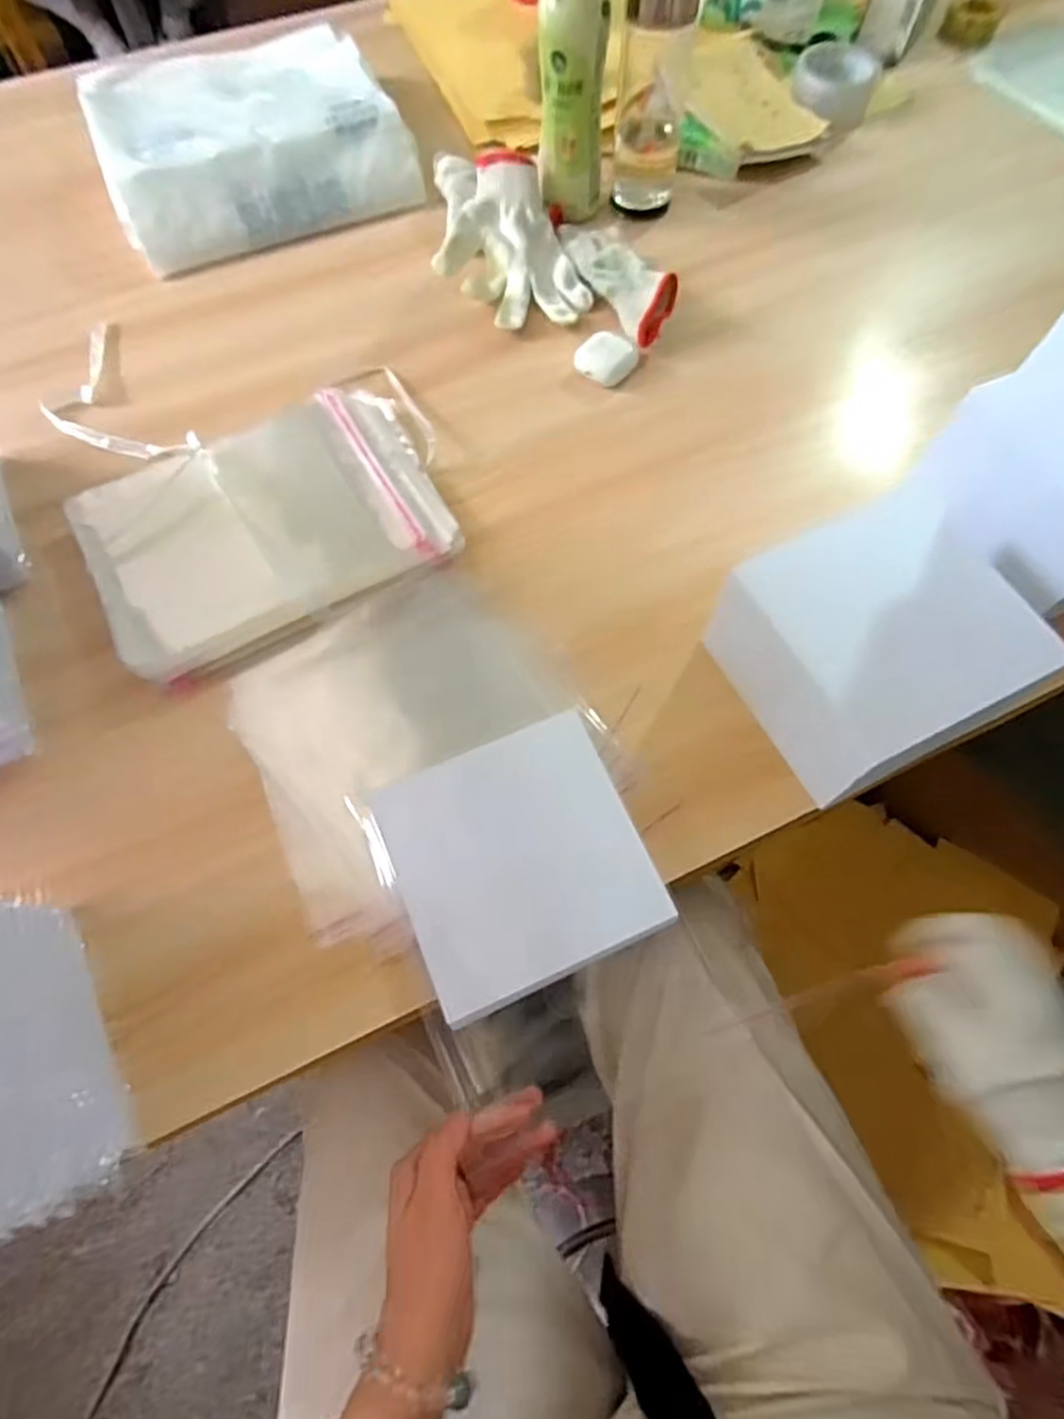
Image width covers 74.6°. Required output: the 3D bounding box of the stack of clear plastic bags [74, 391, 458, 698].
[{"bbox_3d":[-0.209,-0.153,0.548,0.269,0.038,0.207,-29,68,-12],"label":"stack of clear plastic bags"}]

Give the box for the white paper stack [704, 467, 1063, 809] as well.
[{"bbox_3d":[0.218,-0.040,0.452,0.163,0.102,0.150,-25,68,-10],"label":"white paper stack"}]

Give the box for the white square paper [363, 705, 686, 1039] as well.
[{"bbox_3d":[-0.007,0.095,0.447,0.150,0.019,0.152,-22,67,-9],"label":"white square paper"}]

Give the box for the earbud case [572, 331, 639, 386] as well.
[{"bbox_3d":[0.067,-0.322,0.636,0.047,0.024,0.043,41,72,17],"label":"earbud case"}]

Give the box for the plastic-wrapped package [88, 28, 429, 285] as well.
[{"bbox_3d":[-0.314,-0.635,0.768,0.310,0.066,0.308,-22,67,-9],"label":"plastic-wrapped package"}]

